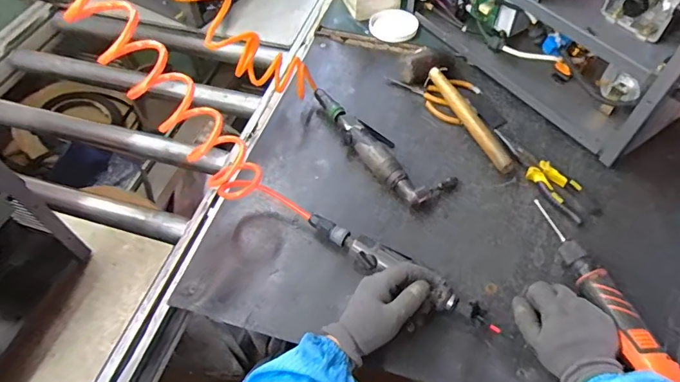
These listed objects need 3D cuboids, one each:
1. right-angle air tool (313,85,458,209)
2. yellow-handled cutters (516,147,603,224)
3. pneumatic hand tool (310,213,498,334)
[{"bbox_3d":[0.050,-0.079,0.740,0.089,0.038,0.296,-38,62,-22],"label":"right-angle air tool"},{"bbox_3d":[0.334,-0.015,0.694,0.053,0.018,0.154,-29,59,-17],"label":"yellow-handled cutters"},{"bbox_3d":[0.077,0.110,0.604,0.288,0.046,0.044,28,61,19],"label":"pneumatic hand tool"}]

